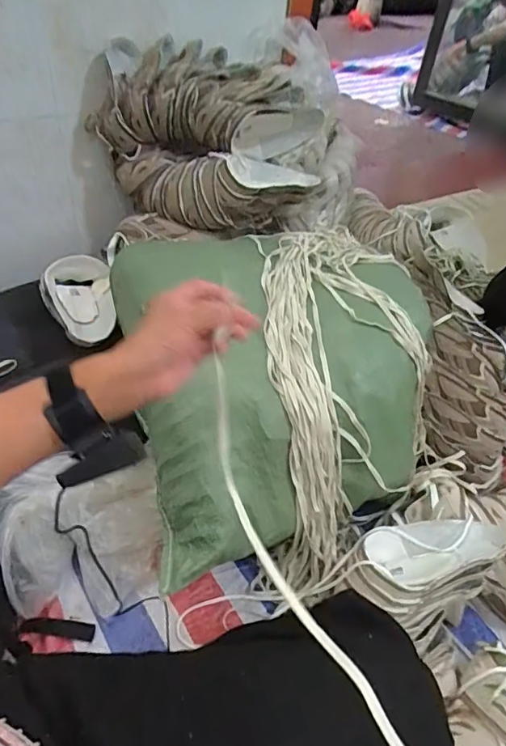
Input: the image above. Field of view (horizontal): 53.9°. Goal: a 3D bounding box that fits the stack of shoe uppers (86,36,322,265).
[{"bbox_3d":[-0.097,-0.511,1.151,0.503,0.344,0.275,-9,46,-16],"label":"stack of shoe uppers"}]

